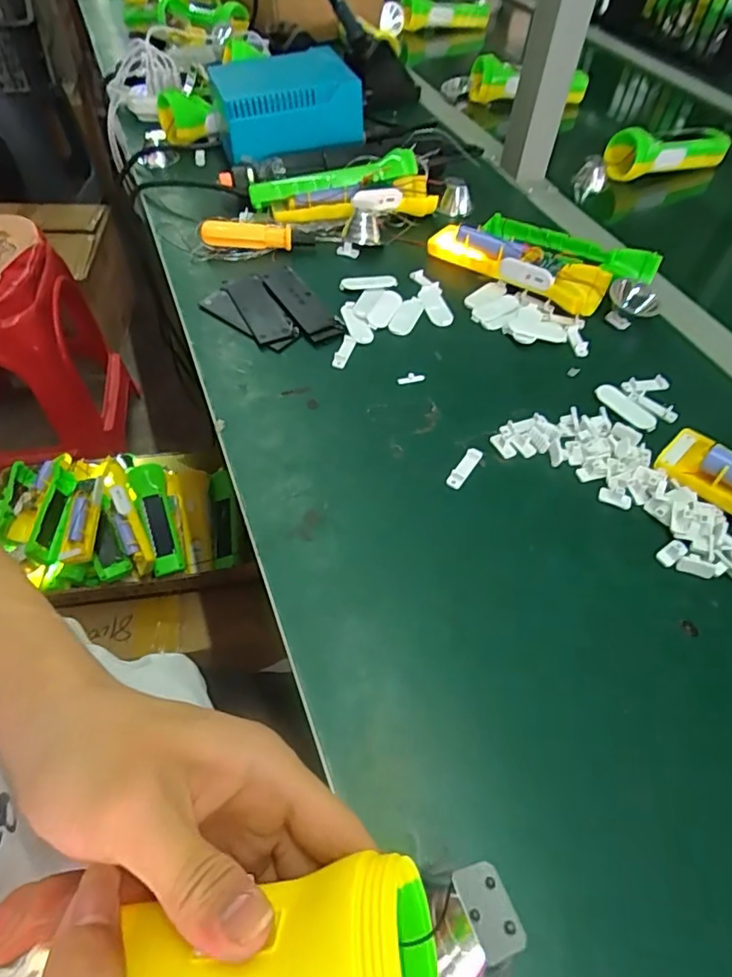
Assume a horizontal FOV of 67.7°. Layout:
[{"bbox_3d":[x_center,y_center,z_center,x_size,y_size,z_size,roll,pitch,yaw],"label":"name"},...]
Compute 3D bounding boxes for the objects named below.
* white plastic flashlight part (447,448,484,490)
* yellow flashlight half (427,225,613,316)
[{"bbox_3d":[0.066,-0.015,0.367,0.010,0.006,0.035,29,58,18],"label":"white plastic flashlight part"},{"bbox_3d":[0.132,-0.200,0.486,0.158,0.032,0.041,30,58,19],"label":"yellow flashlight half"}]

